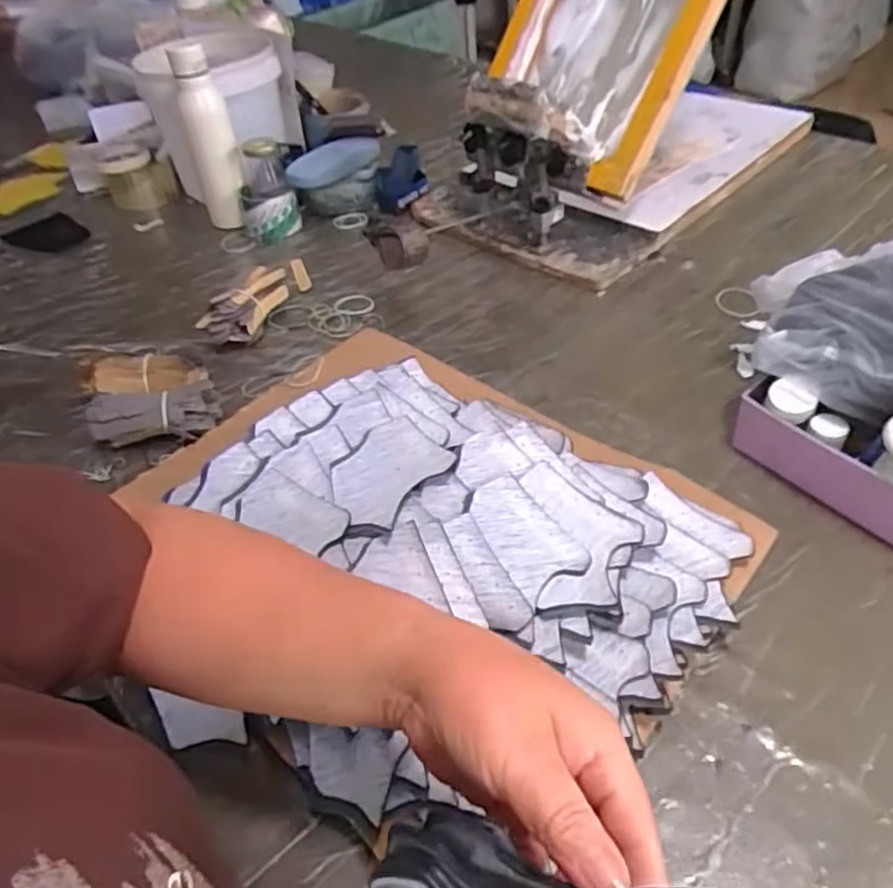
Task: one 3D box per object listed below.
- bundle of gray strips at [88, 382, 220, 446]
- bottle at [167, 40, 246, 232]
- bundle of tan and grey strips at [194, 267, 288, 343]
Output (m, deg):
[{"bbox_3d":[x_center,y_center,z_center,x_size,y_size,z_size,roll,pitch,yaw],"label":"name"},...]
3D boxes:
[{"bbox_3d":[-0.292,-0.030,0.683,0.120,0.038,0.046,-11,45,-5],"label":"bundle of gray strips"},{"bbox_3d":[-0.329,-0.421,0.951,0.067,0.233,0.063,-16,46,-9],"label":"bottle"},{"bbox_3d":[-0.238,-0.168,0.813,0.053,0.041,0.122,14,48,19],"label":"bundle of tan and grey strips"}]

